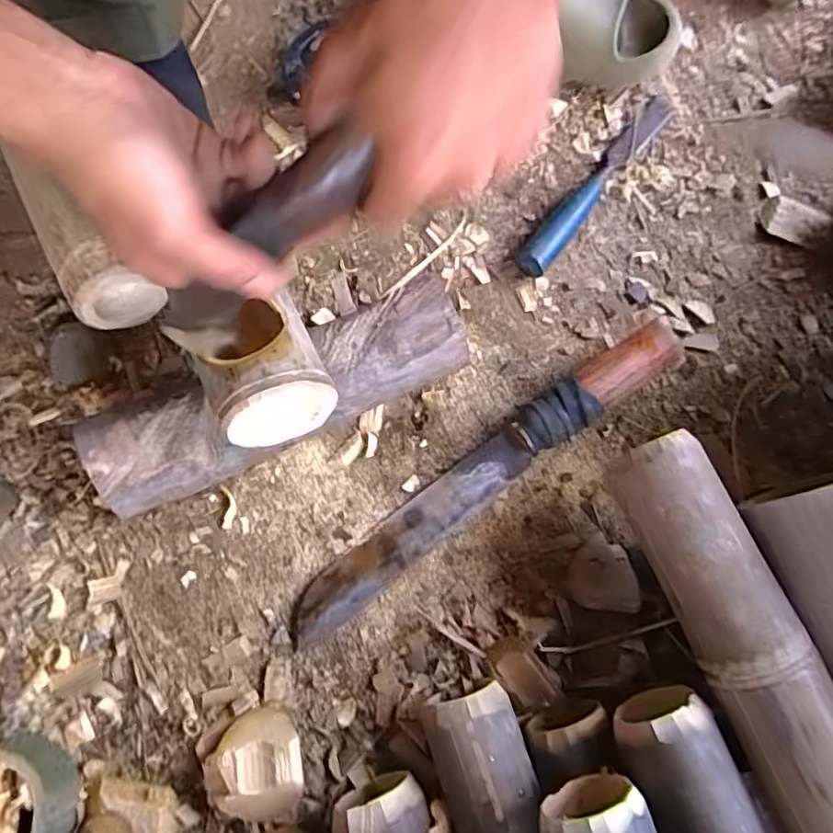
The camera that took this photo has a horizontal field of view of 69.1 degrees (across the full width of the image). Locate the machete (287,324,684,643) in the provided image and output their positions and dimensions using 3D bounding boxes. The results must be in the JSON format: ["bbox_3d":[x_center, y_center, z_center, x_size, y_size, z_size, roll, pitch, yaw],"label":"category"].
[{"bbox_3d":[0.051,0.040,0.440,0.343,0.039,0.039,-36,78,-11],"label":"machete"}]

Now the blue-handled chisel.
[{"bbox_3d":[0.155,-0.203,0.520,0.026,0.025,0.223,36,76,8],"label":"blue-handled chisel"}]

